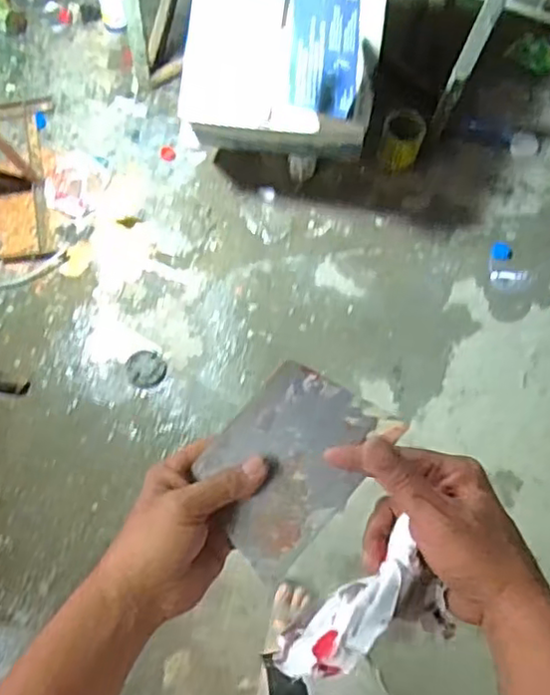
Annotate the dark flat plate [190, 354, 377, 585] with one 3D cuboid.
[{"bbox_3d":[0.008,0.082,0.460,0.098,0.007,0.130,41,84,16],"label":"dark flat plate"}]

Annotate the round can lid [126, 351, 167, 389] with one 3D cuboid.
[{"bbox_3d":[-0.302,0.050,1.525,0.094,0.010,0.089,9,69,1],"label":"round can lid"}]

